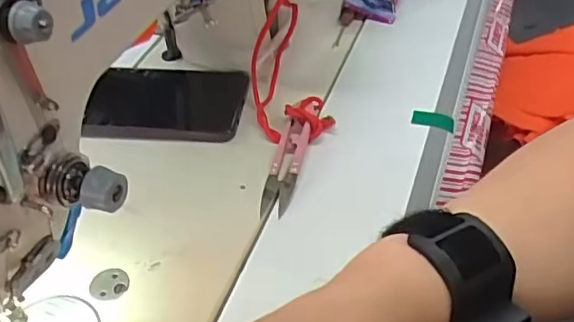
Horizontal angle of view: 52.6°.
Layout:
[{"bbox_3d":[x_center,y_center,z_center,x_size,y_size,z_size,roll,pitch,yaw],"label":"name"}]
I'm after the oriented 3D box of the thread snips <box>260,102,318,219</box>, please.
[{"bbox_3d":[0.000,-0.004,0.419,0.024,0.017,0.097,8,47,13],"label":"thread snips"}]

